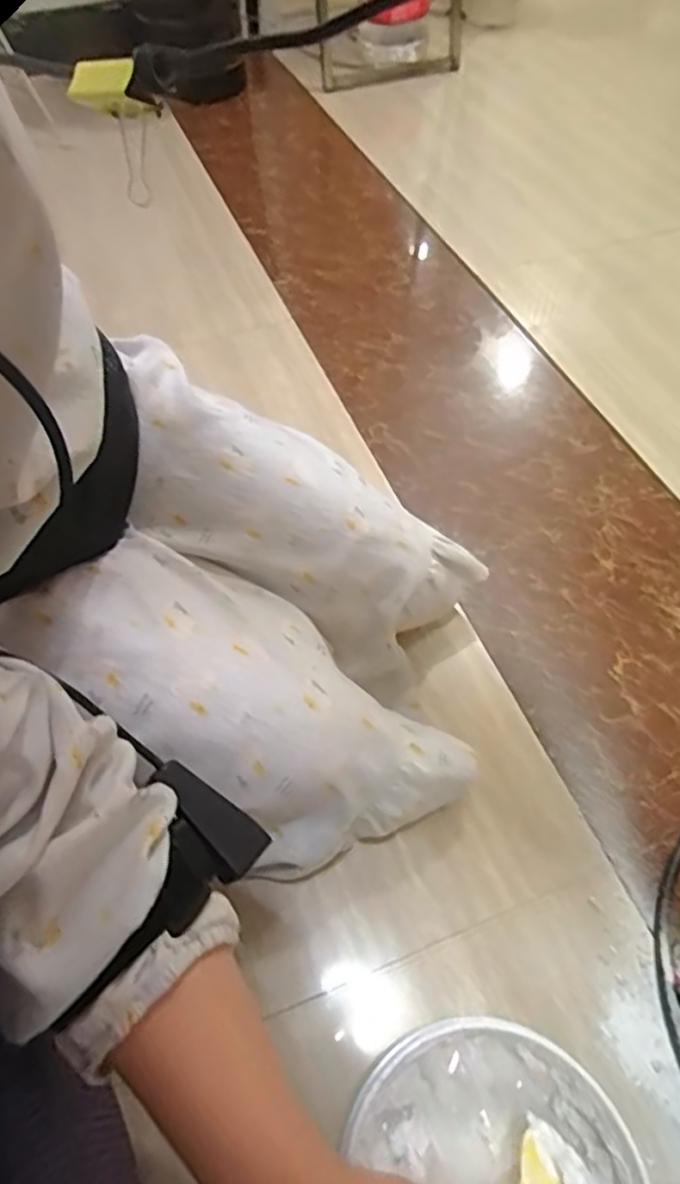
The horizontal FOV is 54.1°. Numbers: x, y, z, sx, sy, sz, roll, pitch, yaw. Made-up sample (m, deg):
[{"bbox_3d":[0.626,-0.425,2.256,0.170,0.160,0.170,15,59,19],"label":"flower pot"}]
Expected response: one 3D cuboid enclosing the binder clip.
[{"bbox_3d":[-0.105,-0.224,0.325,0.042,0.059,0.015,25,61,17],"label":"binder clip"}]

